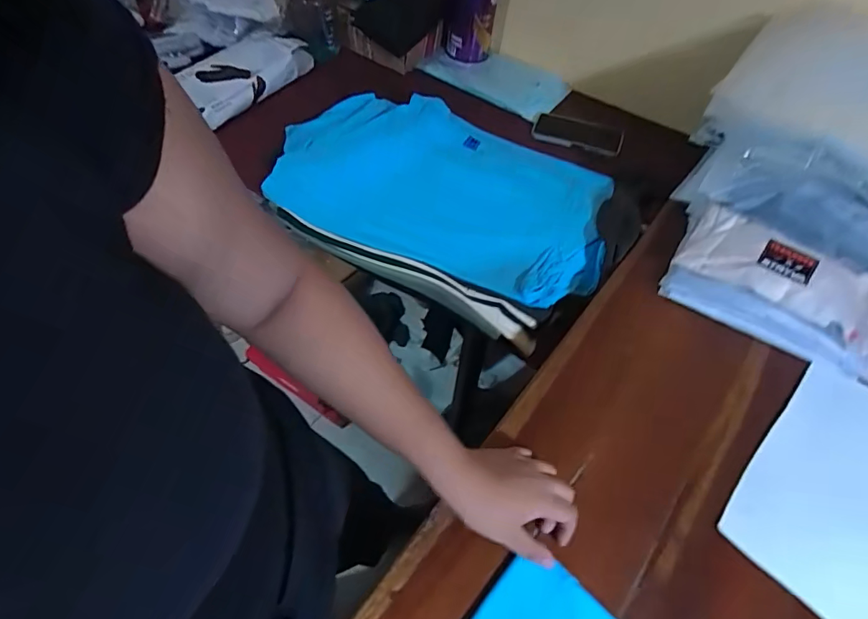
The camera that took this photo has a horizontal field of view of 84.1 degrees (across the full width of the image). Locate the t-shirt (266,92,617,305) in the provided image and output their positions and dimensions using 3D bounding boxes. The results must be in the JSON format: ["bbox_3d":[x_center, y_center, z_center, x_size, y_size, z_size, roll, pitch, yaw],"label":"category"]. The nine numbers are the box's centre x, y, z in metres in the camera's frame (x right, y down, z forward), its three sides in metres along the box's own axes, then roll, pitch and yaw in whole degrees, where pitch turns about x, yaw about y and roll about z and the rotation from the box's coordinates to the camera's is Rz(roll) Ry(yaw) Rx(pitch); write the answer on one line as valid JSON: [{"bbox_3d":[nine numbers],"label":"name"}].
[{"bbox_3d":[0.007,-0.208,0.824,0.555,0.057,0.382,17,56,8],"label":"t-shirt"}]

